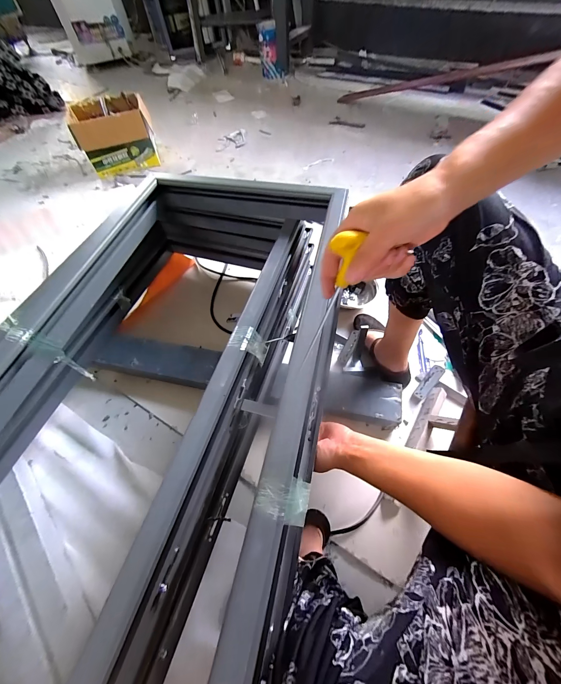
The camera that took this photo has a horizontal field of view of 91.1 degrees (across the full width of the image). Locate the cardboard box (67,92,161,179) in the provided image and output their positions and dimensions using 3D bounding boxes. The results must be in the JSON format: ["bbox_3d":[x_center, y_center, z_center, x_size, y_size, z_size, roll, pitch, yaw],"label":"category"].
[{"bbox_3d":[-0.836,-1.057,1.422,0.368,0.250,0.239,-26,62,-12],"label":"cardboard box"}]

